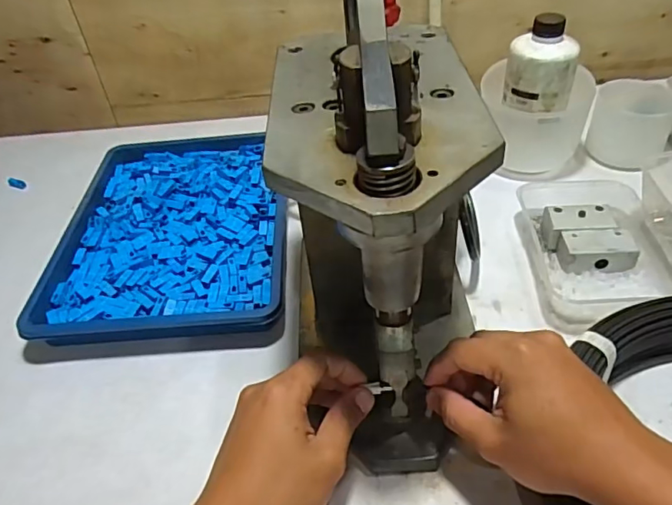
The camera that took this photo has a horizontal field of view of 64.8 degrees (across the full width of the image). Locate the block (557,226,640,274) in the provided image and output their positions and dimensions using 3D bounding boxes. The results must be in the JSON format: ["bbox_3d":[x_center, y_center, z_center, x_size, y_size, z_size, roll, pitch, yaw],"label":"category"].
[{"bbox_3d":[0.249,-0.002,0.510,0.063,0.027,0.039,-3,42,4],"label":"block"}]

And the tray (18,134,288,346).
[{"bbox_3d":[-0.172,-0.041,0.602,0.233,0.037,0.330,-6,42,2],"label":"tray"}]

